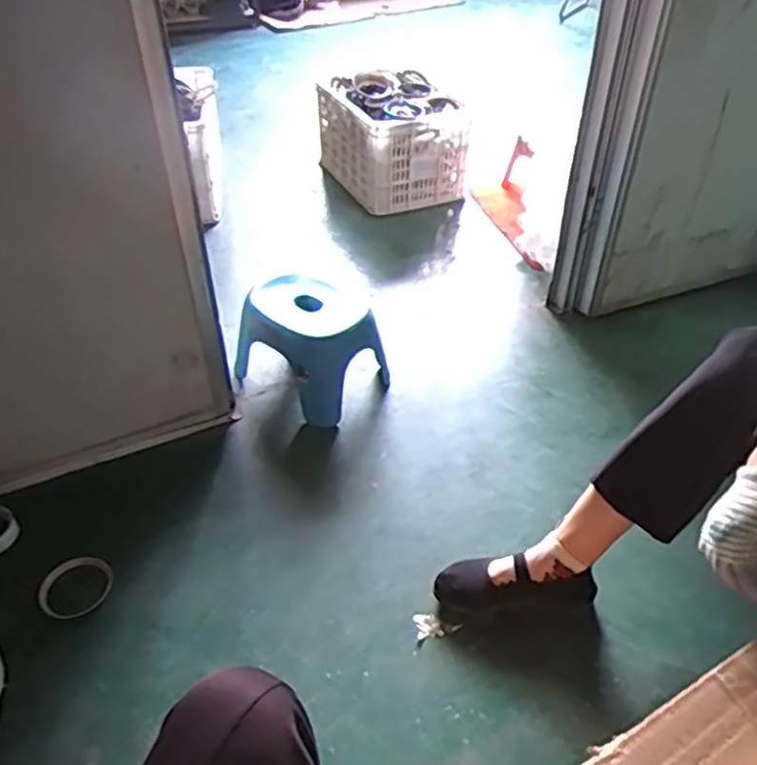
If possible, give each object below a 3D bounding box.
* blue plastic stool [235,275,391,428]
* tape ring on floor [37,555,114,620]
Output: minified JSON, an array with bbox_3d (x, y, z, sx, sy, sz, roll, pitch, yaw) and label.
[{"bbox_3d":[-0.130,-0.078,1.293,0.249,0.207,0.177,27,47,28],"label":"blue plastic stool"},{"bbox_3d":[-0.473,0.317,1.074,0.095,0.014,0.110,32,50,32],"label":"tape ring on floor"}]

